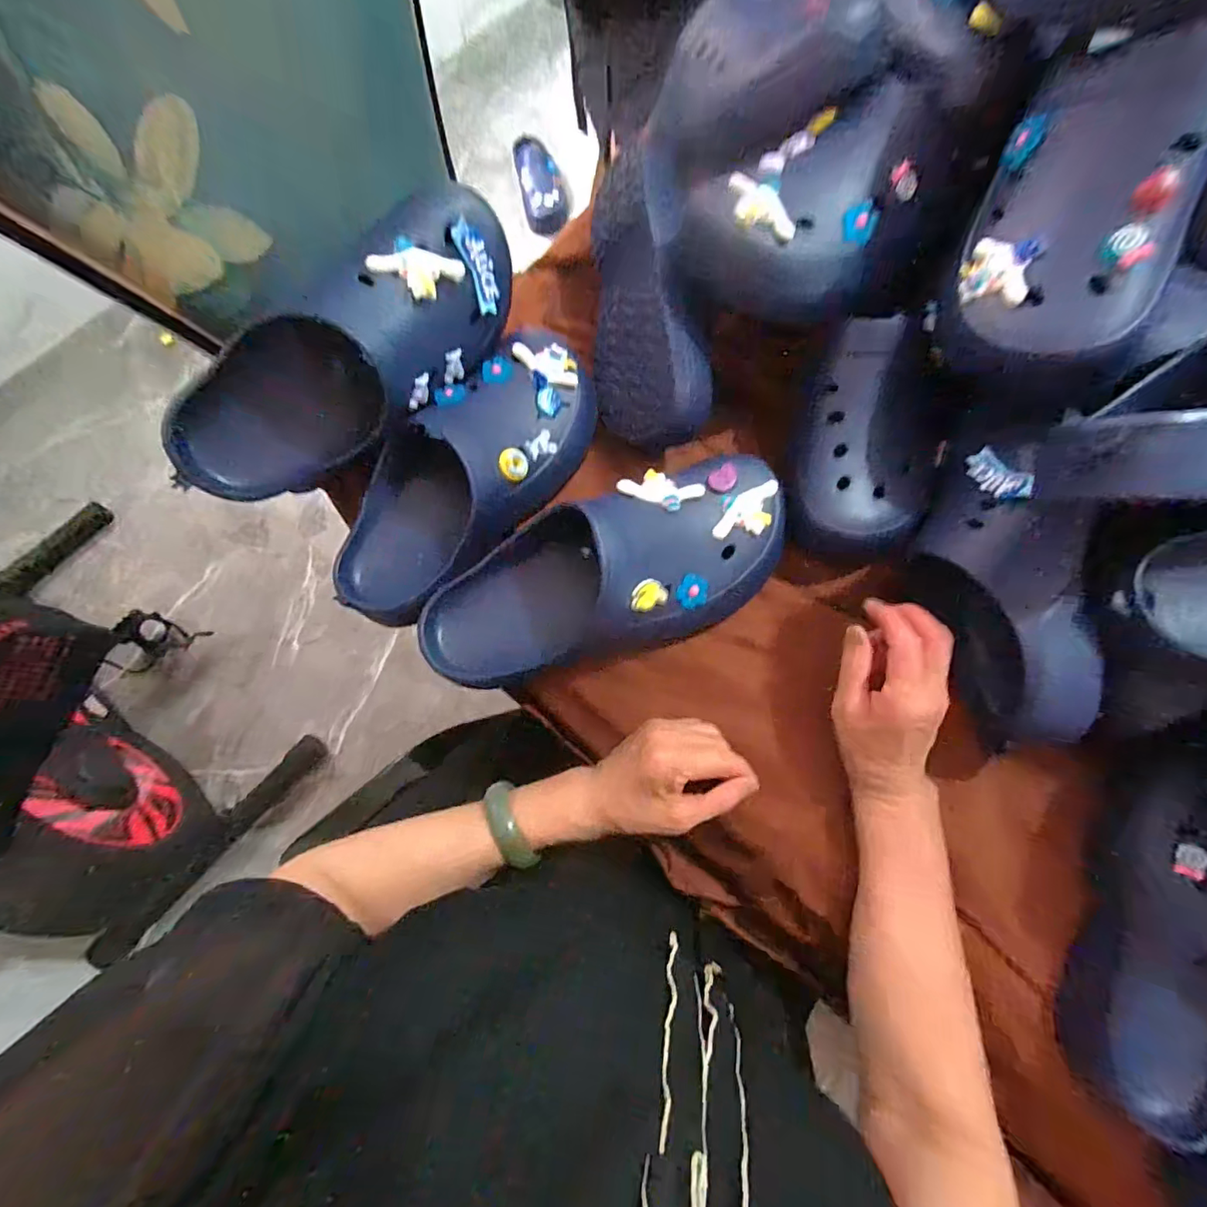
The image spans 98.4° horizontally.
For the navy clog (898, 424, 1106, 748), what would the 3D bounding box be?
[{"bbox_3d":[0.272,-0.014,0.364,0.082,0.073,0.213,1,76,2],"label":"navy clog"}]

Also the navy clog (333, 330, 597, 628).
[{"bbox_3d":[-0.109,-0.108,0.425,0.119,0.085,0.280,33,79,9],"label":"navy clog"}]

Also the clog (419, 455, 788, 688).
[{"bbox_3d":[-0.002,-0.024,0.389,0.294,0.123,0.128,-22,76,9],"label":"clog"}]

